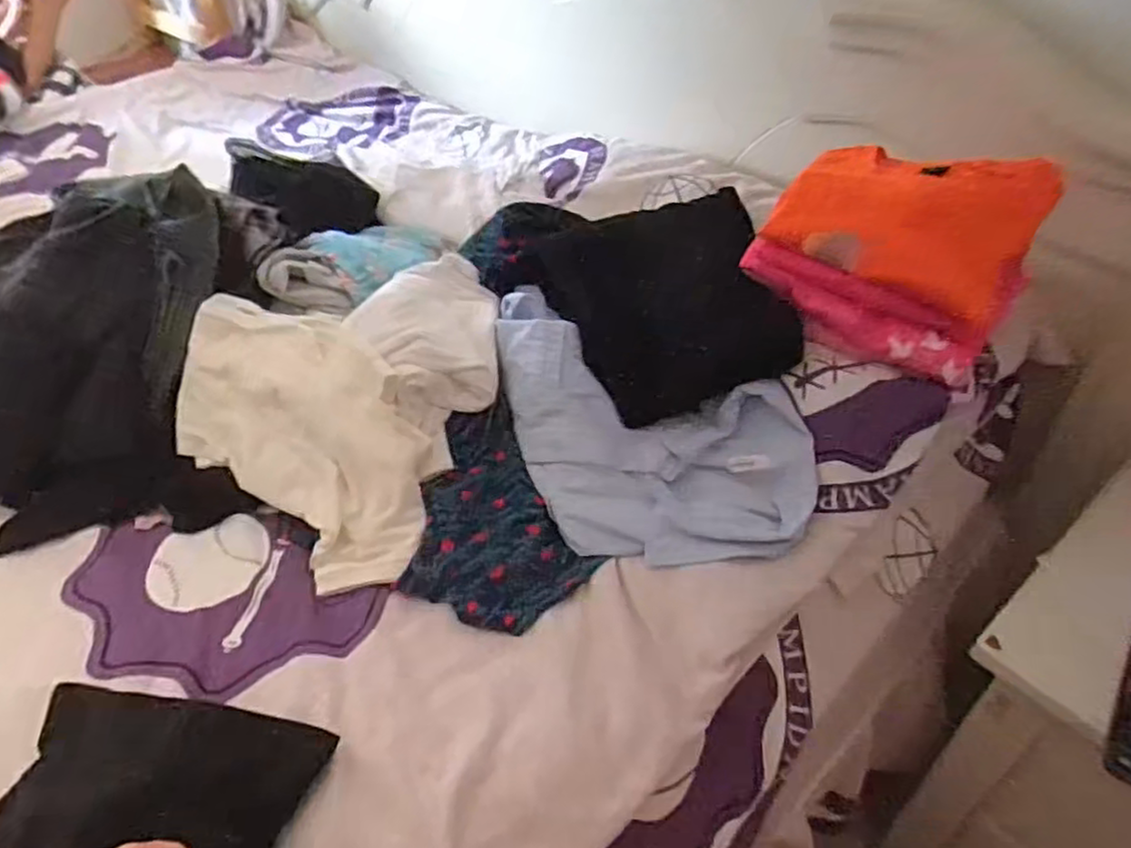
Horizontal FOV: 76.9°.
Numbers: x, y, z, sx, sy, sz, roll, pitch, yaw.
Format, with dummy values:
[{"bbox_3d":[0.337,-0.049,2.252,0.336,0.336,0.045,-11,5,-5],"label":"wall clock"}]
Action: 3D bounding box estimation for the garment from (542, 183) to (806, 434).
[{"bbox_3d":[0.104,-0.137,0.740,0.231,0.051,0.257,-21,61,7],"label":"garment"}]

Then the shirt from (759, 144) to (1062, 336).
[{"bbox_3d":[0.322,-0.190,0.677,0.220,0.093,0.153,22,47,25],"label":"shirt"}]

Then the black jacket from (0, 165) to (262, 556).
[{"bbox_3d":[-0.545,-0.064,0.693,0.416,0.202,0.328,-10,43,-10],"label":"black jacket"}]

